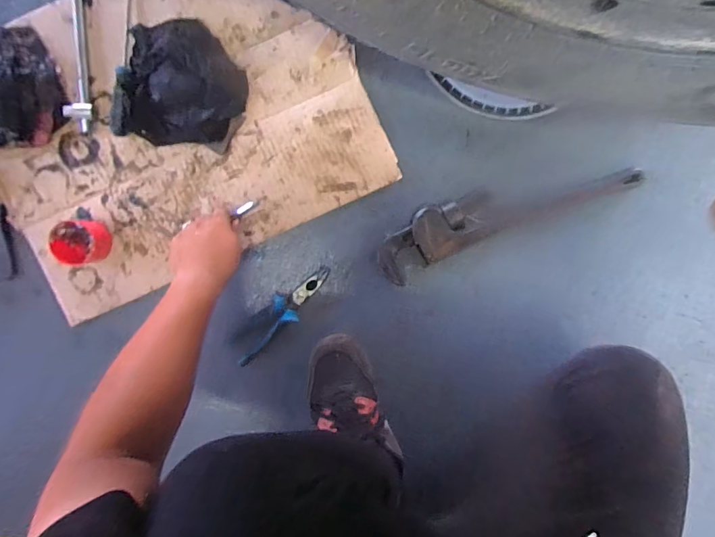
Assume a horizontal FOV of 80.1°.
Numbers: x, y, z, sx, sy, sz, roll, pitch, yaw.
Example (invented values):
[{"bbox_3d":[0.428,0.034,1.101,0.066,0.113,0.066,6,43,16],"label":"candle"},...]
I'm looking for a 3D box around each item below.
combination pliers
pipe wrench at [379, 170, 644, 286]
[{"bbox_3d":[-0.123,0.073,0.681,0.202,0.027,0.054,-39,94,3],"label":"combination pliers"},{"bbox_3d":[0.225,-0.093,0.665,0.411,0.033,0.097,-23,94,2],"label":"pipe wrench"}]

